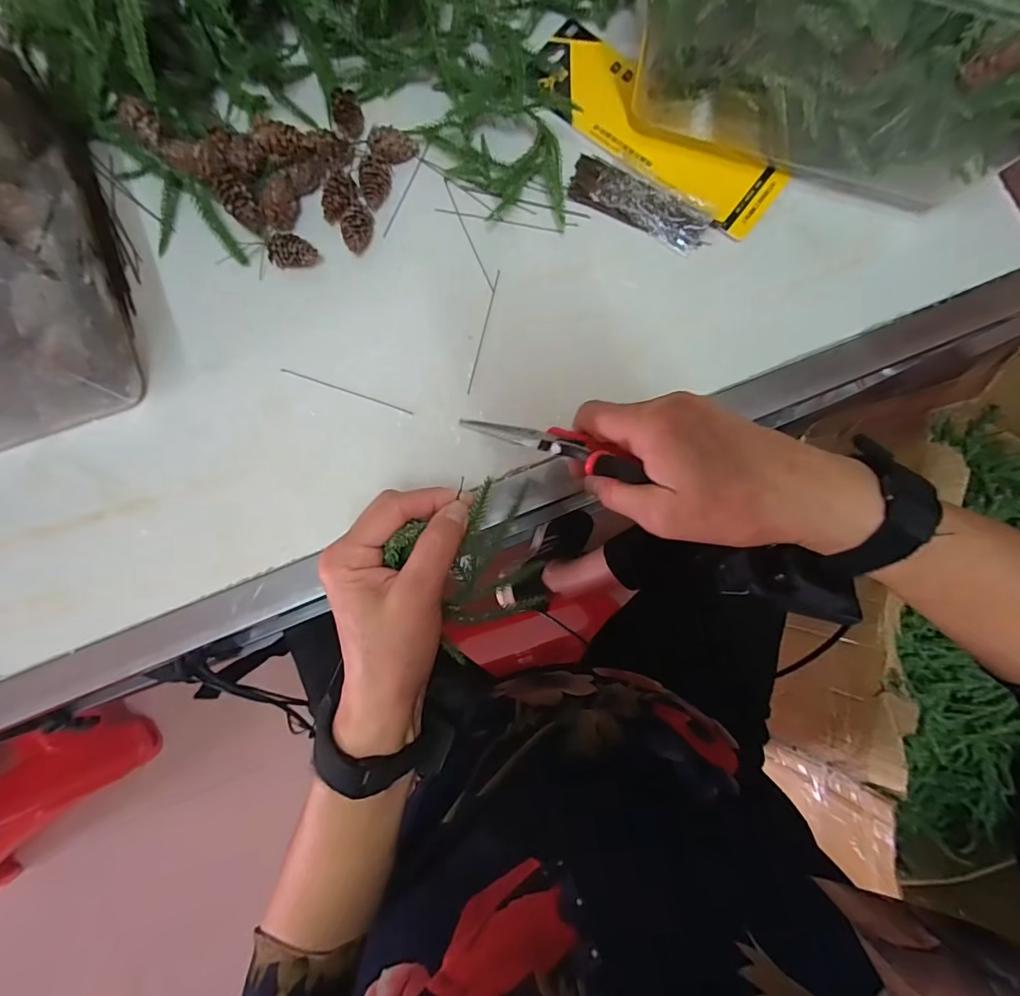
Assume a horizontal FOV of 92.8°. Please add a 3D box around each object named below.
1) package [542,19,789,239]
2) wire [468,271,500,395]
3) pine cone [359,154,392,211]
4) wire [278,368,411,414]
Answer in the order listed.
[{"bbox_3d":[0.112,-0.289,0.381,0.216,0.016,0.077,39,83,2],"label":"package"},{"bbox_3d":[-0.019,-0.125,0.362,0.004,0.004,0.099,13,83,-1],"label":"wire"},{"bbox_3d":[-0.101,-0.234,0.363,0.019,0.020,0.034,5,83,-2],"label":"pine cone"},{"bbox_3d":[-0.119,-0.078,0.356,0.101,0.004,0.004,19,83,0],"label":"wire"}]

